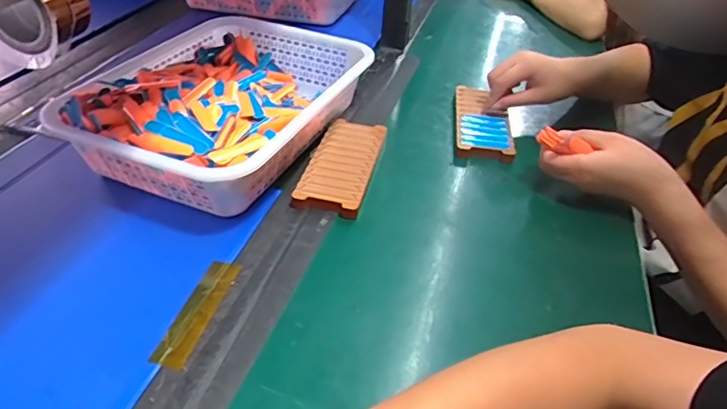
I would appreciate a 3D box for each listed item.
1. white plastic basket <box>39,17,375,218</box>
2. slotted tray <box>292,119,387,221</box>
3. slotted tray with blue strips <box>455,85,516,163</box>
[{"bbox_3d":[-0.174,-0.129,0.648,0.262,0.091,0.352,17,42,17],"label":"white plastic basket"},{"bbox_3d":[-0.024,-0.048,0.613,0.075,0.016,0.166,10,40,9],"label":"slotted tray"},{"bbox_3d":[0.170,-0.120,0.734,0.075,0.023,0.179,5,40,4],"label":"slotted tray with blue strips"}]

